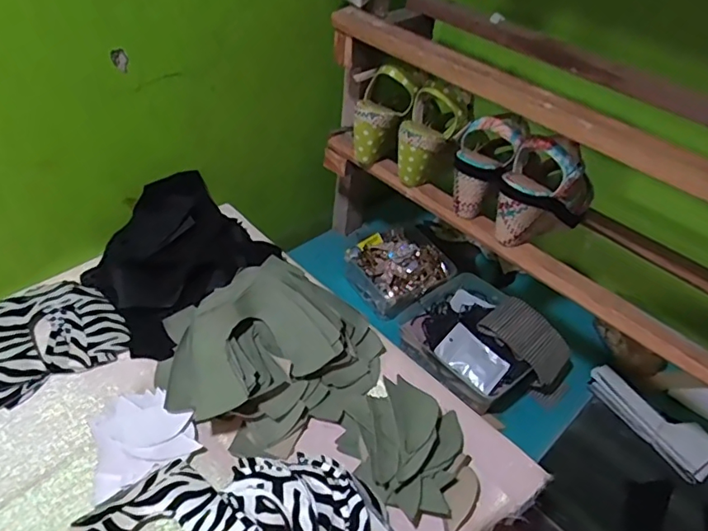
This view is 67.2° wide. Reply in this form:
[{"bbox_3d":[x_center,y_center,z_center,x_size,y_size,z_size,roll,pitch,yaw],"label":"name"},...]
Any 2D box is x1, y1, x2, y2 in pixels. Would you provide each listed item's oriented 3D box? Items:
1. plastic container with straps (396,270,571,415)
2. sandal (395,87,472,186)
[{"bbox_3d":[0.197,0.107,0.829,0.195,0.084,0.229,-23,51,-30],"label":"plastic container with straps"},{"bbox_3d":[0.094,-0.187,0.745,0.063,0.147,0.083,2,35,-49],"label":"sandal"}]

